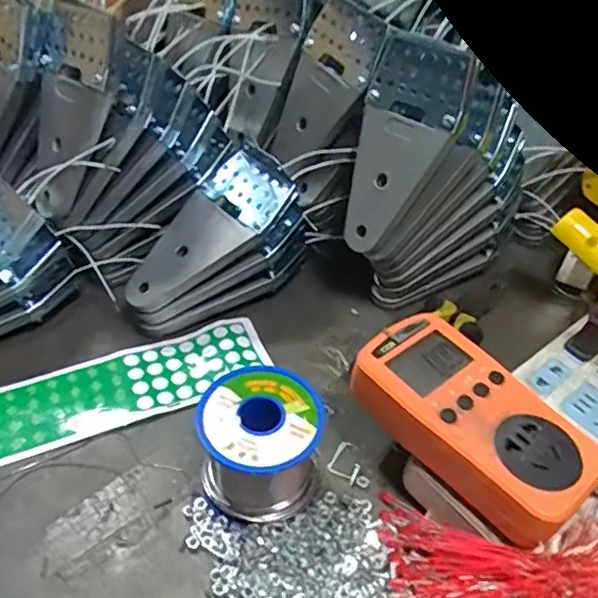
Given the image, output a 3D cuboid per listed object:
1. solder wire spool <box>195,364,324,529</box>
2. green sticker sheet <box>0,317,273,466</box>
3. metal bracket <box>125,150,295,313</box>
[{"bbox_3d":[-0.021,0.079,0.336,0.064,0.060,0.066,2,43,-2],"label":"solder wire spool"},{"bbox_3d":[-0.127,0.061,0.395,0.217,0.006,0.059,-16,44,-18],"label":"green sticker sheet"},{"bbox_3d":[-0.070,-0.046,0.437,0.068,0.017,0.136,37,79,32],"label":"metal bracket"}]

